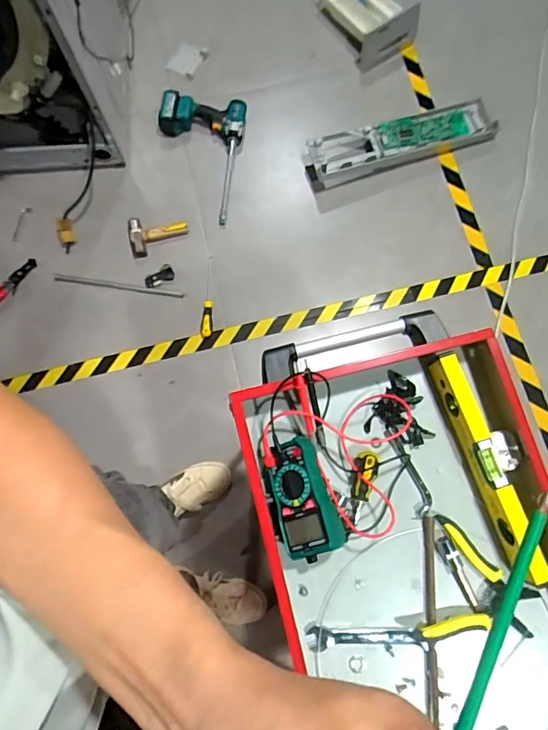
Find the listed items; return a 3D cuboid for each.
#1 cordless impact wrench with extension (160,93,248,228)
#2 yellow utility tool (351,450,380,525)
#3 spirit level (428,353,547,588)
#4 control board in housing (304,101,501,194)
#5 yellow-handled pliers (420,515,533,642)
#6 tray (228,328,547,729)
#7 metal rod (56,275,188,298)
[{"bbox_3d":[-0.237,-0.636,1.441,0.263,0.097,0.380,7,77,1],"label":"cordless impact wrench with extension"},{"bbox_3d":[0.115,0.157,0.611,0.026,0.032,0.093,12,78,2],"label":"yellow utility tool"},{"bbox_3d":[0.270,0.126,0.604,0.031,0.042,0.287,-19,78,-3],"label":"spirit level"},{"bbox_3d":[0.389,-0.692,1.467,0.594,0.083,0.153,-16,78,-4],"label":"control board in housing"},{"bbox_3d":[0.249,0.268,0.598,0.130,0.021,0.142,0,77,0],"label":"yellow-handled pliers"},{"bbox_3d":[0.205,0.302,0.586,0.380,0.091,0.690,-14,78,-3],"label":"tray"},{"bbox_3d":[-0.457,-0.233,1.406,0.385,0.014,0.022,9,78,2],"label":"metal rod"}]

